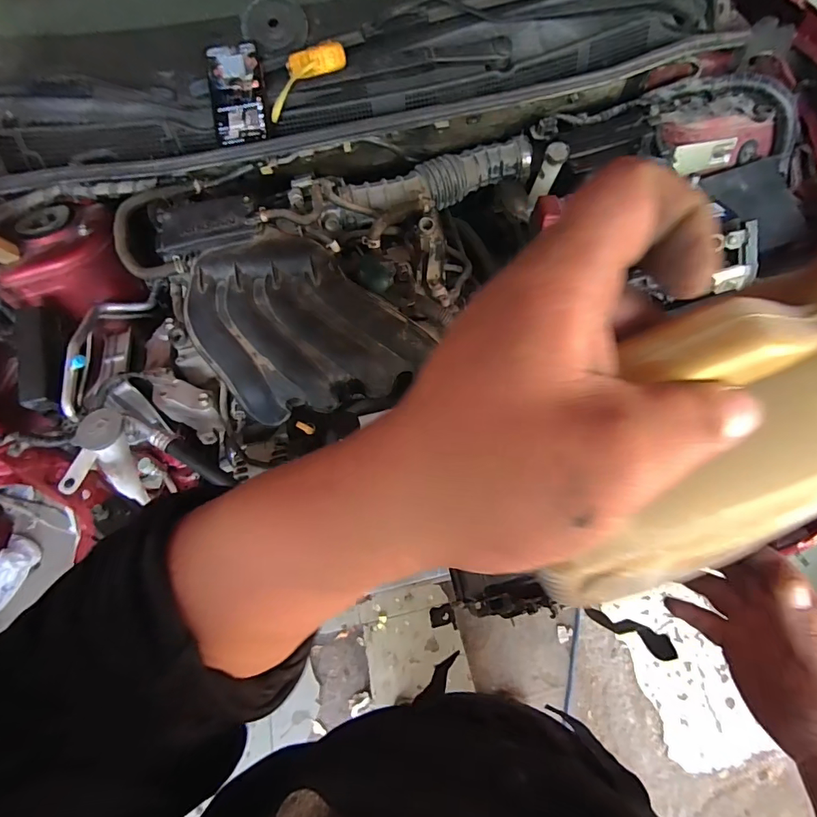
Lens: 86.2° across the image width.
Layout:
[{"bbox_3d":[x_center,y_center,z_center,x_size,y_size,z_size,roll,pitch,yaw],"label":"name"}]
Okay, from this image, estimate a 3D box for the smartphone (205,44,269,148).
[{"bbox_3d":[-0.249,-0.458,0.638,0.073,0.011,0.156,-9,84,-1],"label":"smartphone"}]

